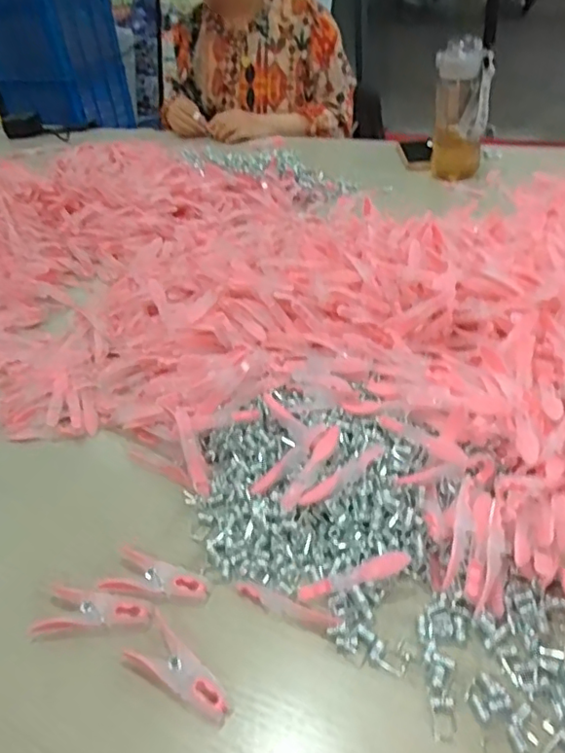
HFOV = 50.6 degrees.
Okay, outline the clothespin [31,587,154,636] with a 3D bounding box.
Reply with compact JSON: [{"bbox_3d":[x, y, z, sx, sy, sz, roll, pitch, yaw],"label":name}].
[{"bbox_3d":[-0.128,0.161,0.406,0.076,0.014,0.033,0,38,9],"label":"clothespin"}]

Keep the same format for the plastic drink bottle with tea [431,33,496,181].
[{"bbox_3d":[0.290,-0.426,0.973,0.088,0.195,0.083,7,39,17],"label":"plastic drink bottle with tea"}]

